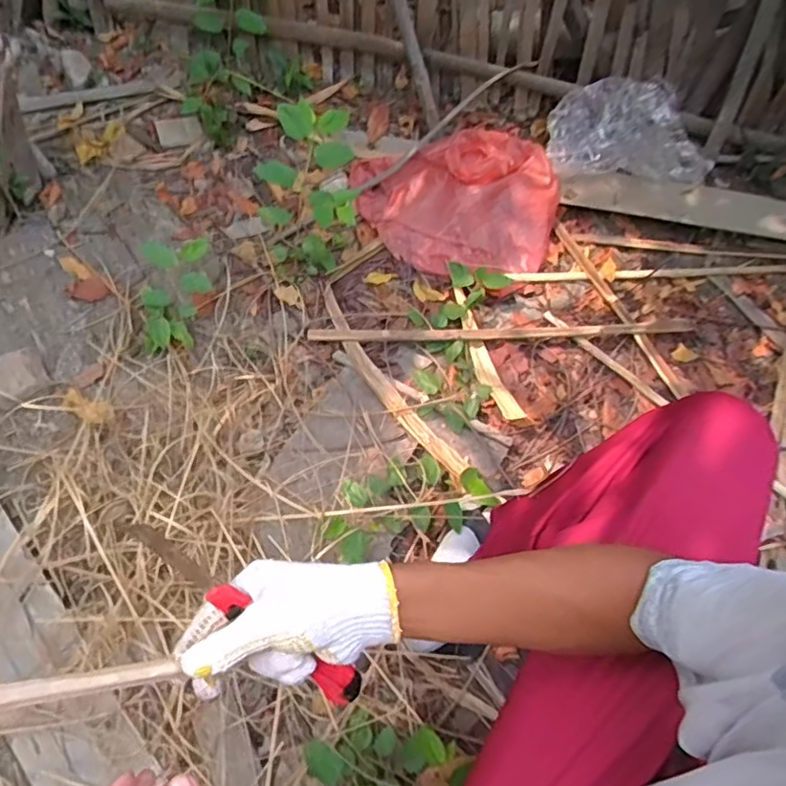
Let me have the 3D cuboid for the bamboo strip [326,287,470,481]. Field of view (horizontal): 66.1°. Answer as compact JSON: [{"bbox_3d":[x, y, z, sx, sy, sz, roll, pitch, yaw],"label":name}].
[{"bbox_3d":[-0.017,-0.027,0.979,0.054,0.022,0.418,-28,63,-21],"label":"bamboo strip"}]

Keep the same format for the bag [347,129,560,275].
[{"bbox_3d":[0.129,-0.376,1.181,0.384,0.109,0.291,-7,57,-9],"label":"bag"}]

